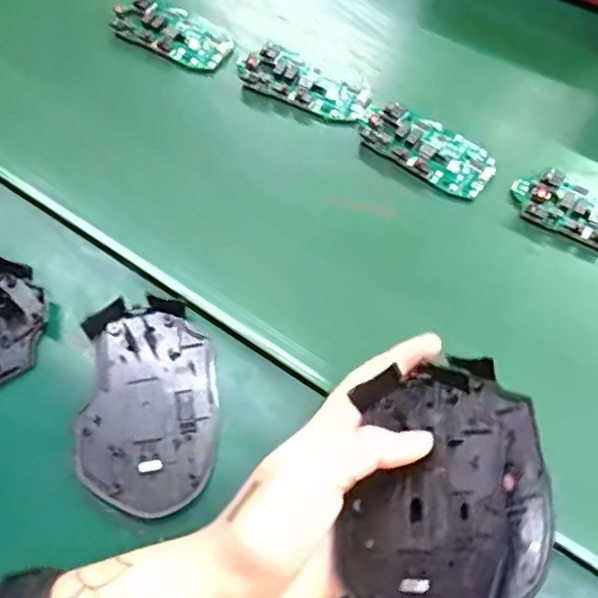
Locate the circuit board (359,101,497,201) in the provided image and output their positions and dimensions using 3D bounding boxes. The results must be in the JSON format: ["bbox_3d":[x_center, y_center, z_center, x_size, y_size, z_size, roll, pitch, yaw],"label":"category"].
[{"bbox_3d":[0.086,-0.105,0.424,0.096,0.010,0.047,33,69,15],"label":"circuit board"}]

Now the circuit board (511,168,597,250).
[{"bbox_3d":[0.185,-0.055,0.397,0.096,0.014,0.039,27,67,12],"label":"circuit board"}]

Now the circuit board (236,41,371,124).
[{"bbox_3d":[0.005,-0.156,0.446,0.092,0.015,0.045,29,68,13],"label":"circuit board"}]

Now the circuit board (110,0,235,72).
[{"bbox_3d":[-0.092,-0.202,0.469,0.088,0.017,0.049,23,67,10],"label":"circuit board"}]

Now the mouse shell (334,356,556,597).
[{"bbox_3d":[0.066,0.089,0.279,0.084,0.036,0.119,-12,57,28],"label":"mouse shell"}]

